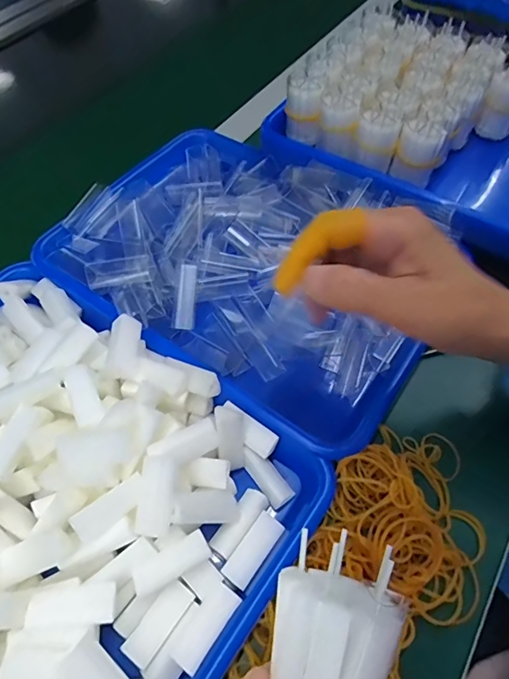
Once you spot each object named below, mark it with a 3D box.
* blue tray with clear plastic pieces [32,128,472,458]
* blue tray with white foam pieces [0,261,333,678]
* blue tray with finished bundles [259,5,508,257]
[{"bbox_3d":[0.002,-0.066,0.424,0.318,0.080,0.244,31,63,19],"label":"blue tray with clear plastic pieces"},{"bbox_3d":[-0.141,0.081,0.290,0.320,0.041,0.227,30,63,19],"label":"blue tray with white foam pieces"},{"bbox_3d":[0.205,-0.215,0.474,0.332,0.096,0.252,25,62,16],"label":"blue tray with finished bundles"}]

